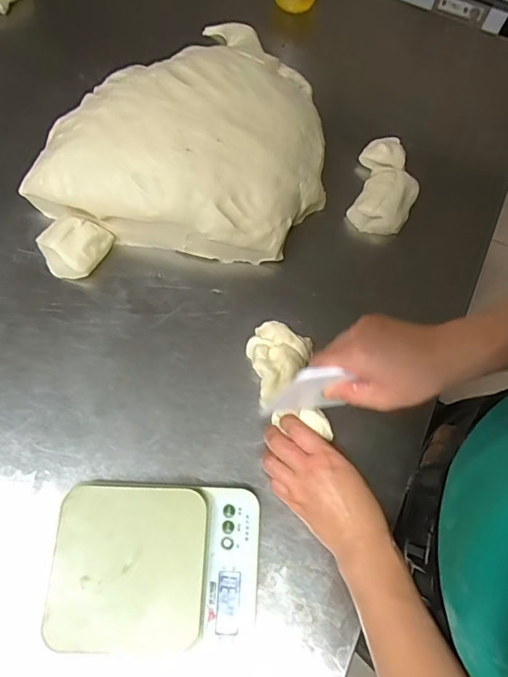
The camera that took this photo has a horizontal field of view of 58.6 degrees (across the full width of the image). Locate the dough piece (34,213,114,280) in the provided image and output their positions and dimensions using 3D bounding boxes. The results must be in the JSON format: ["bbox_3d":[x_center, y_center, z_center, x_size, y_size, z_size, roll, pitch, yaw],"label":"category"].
[{"bbox_3d":[-0.221,-0.112,0.554,0.068,0.038,0.072,1,69,-2],"label":"dough piece"}]

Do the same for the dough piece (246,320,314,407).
[{"bbox_3d":[0.019,0.027,0.514,0.066,0.038,0.089,31,71,9],"label":"dough piece"}]

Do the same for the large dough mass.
[{"bbox_3d":[-0.078,-0.300,0.604,0.353,0.099,0.399,9,69,1],"label":"large dough mass"}]

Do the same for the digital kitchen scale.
[{"bbox_3d":[-0.091,0.218,0.435,0.189,0.042,0.152,4,69,-1],"label":"digital kitchen scale"}]

